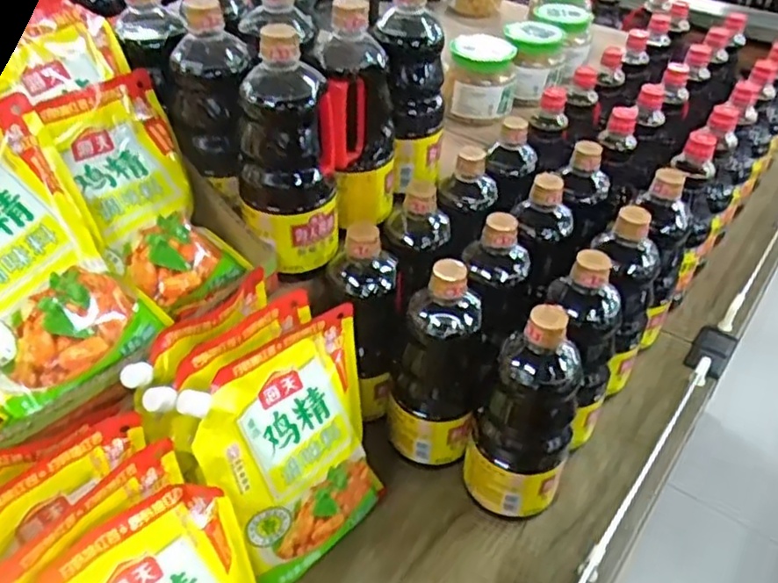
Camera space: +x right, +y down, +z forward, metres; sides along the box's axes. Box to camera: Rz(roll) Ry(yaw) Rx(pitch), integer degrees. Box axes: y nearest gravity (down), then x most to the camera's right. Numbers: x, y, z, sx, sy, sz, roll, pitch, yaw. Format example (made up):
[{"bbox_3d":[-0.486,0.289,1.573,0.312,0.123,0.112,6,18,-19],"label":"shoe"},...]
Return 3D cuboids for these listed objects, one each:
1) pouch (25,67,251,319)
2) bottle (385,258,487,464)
[{"bbox_3d":[-0.239,-0.093,0.668,0.136,0.038,0.225,-36,97,-44],"label":"pouch"},{"bbox_3d":[0.054,0.079,0.726,0.100,0.228,0.089,9,41,8],"label":"bottle"}]

